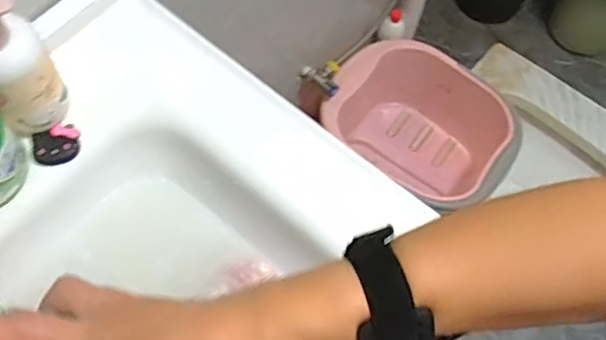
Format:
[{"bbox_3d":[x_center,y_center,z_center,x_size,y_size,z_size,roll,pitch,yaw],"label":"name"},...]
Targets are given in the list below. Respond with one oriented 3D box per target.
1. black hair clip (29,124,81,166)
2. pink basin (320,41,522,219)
[{"bbox_3d":[-0.220,-0.022,0.547,0.042,0.011,0.032,-25,69,-12],"label":"black hair clip"},{"bbox_3d":[0.257,-0.078,1.360,0.389,0.264,0.281,34,69,13],"label":"pink basin"}]

